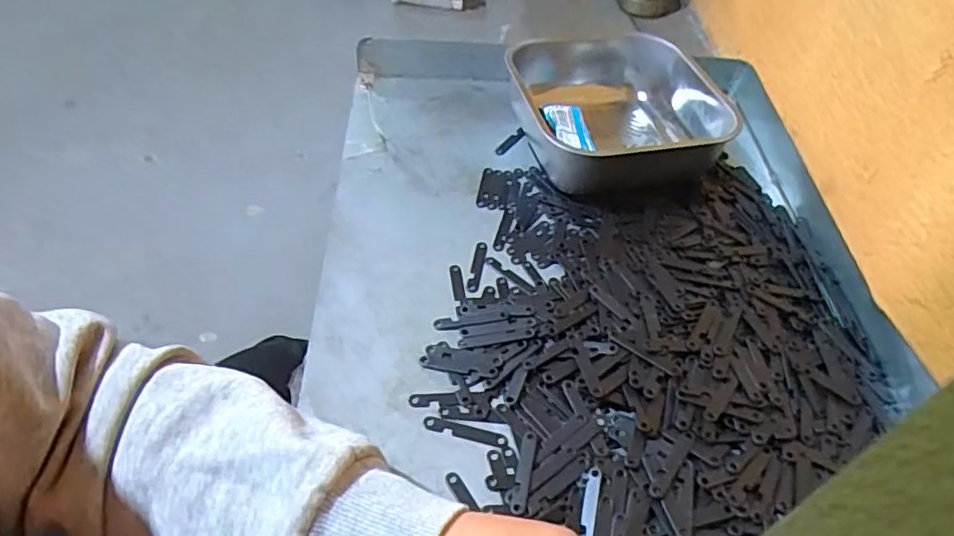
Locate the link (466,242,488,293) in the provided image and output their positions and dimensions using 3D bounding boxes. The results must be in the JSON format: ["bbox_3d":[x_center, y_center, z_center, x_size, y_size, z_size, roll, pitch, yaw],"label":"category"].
[{"bbox_3d":[0.000,-0.001,0.482,0.009,0.004,0.049,9,48,5],"label":"link"}]

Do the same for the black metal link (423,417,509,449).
[{"bbox_3d":[-0.007,0.100,0.384,0.052,0.004,0.008,13,49,8],"label":"black metal link"}]

